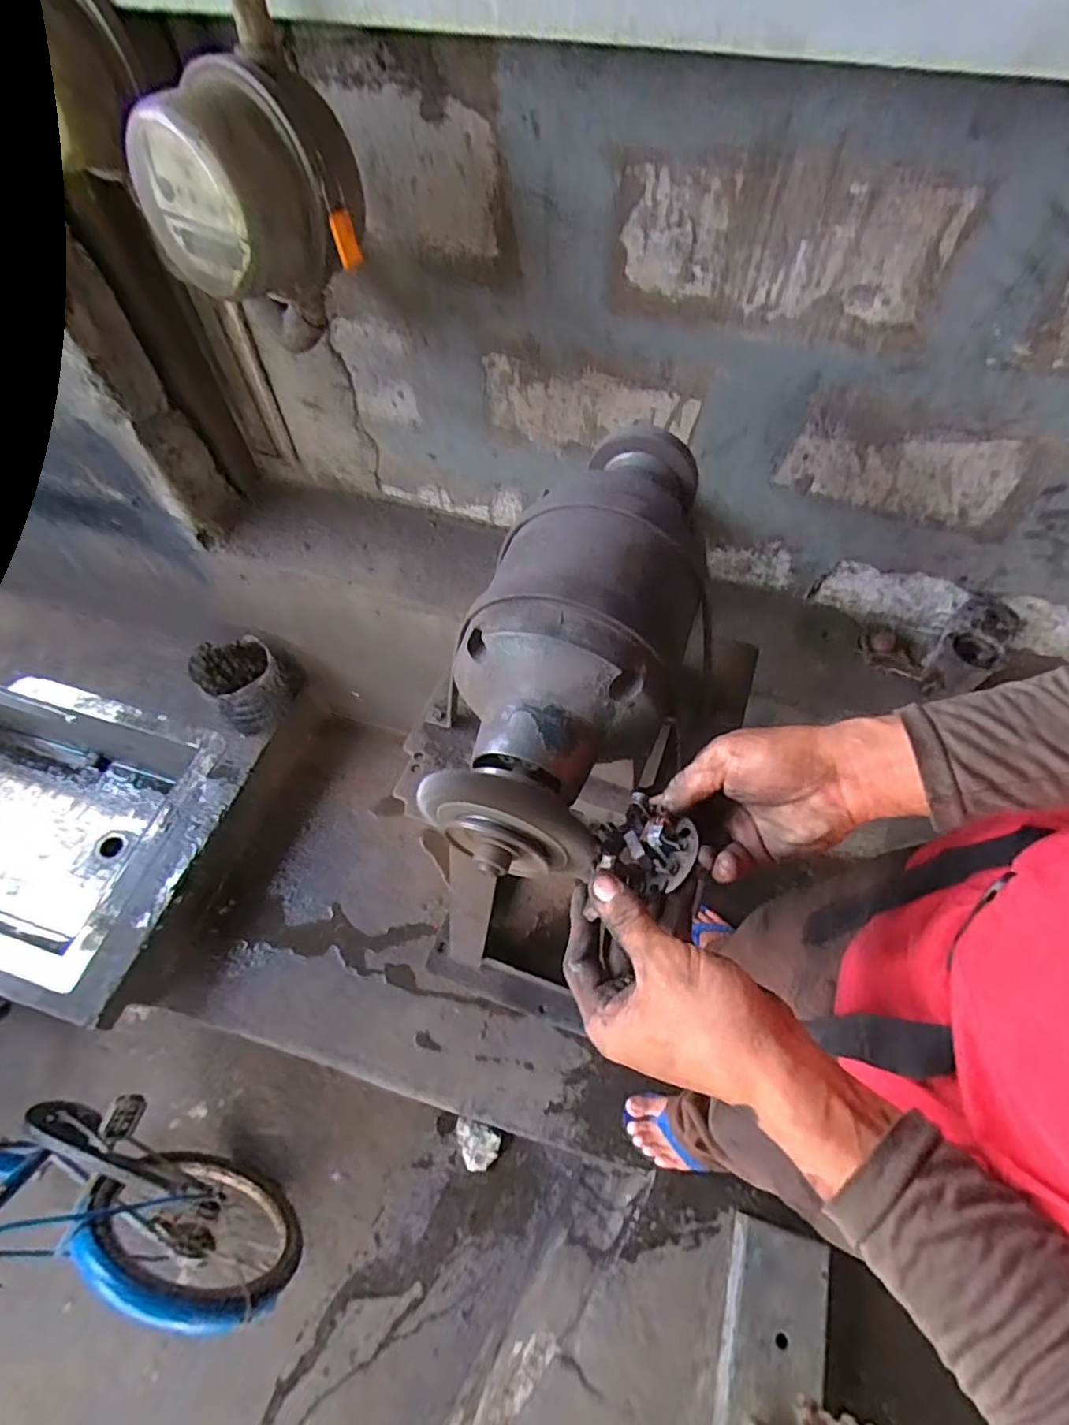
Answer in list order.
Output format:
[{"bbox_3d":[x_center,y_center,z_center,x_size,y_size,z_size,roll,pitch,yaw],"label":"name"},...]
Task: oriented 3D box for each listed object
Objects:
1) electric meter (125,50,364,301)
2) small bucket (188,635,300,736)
[{"bbox_3d":[-0.255,-0.470,0.550,0.135,0.143,0.144,40,66,21],"label":"electric meter"},{"bbox_3d":[-0.601,-0.061,1.311,0.180,0.141,0.188,-36,65,-20],"label":"small bucket"}]

